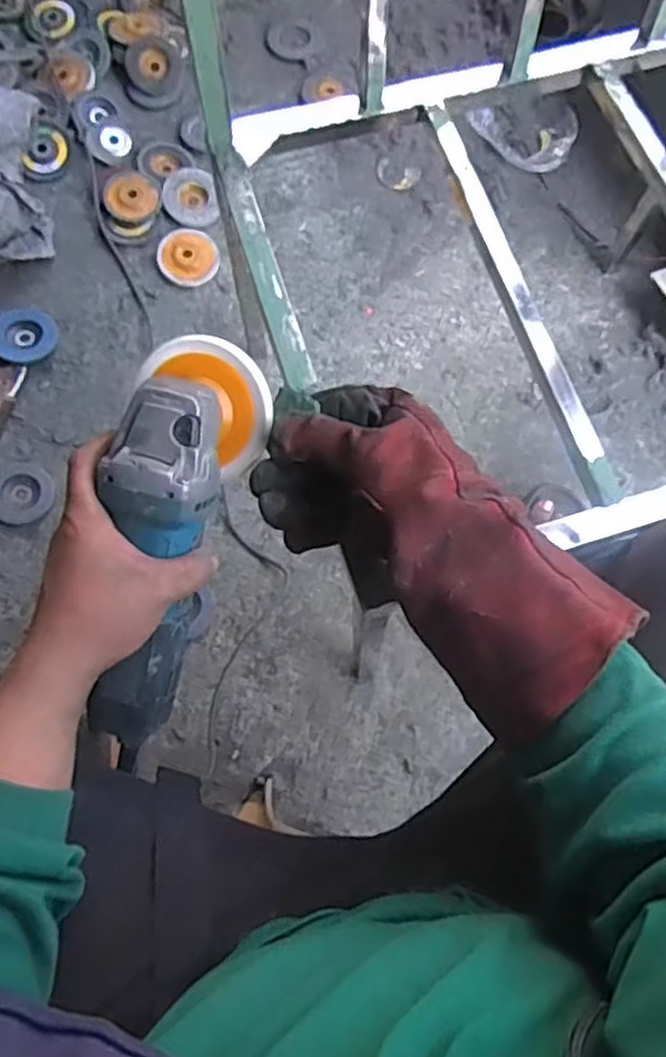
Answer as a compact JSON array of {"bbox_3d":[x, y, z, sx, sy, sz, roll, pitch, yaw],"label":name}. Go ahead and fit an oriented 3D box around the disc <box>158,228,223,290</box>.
[{"bbox_3d":[-0.227,-0.424,1.101,0.091,0.020,0.098,1,75,-2],"label":"disc"}]

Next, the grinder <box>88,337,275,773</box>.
[{"bbox_3d":[-0.111,0.017,0.451,0.080,0.083,0.280,15,94,5],"label":"grinder"}]

